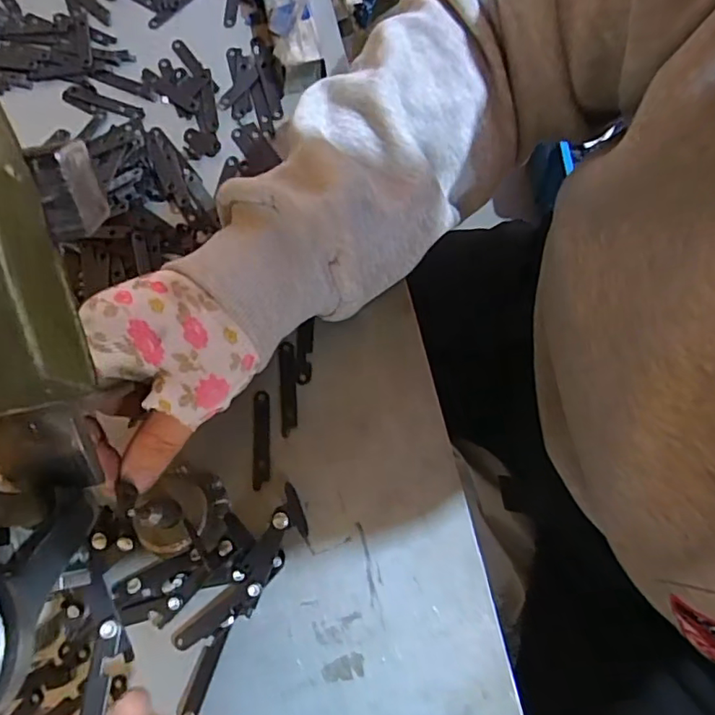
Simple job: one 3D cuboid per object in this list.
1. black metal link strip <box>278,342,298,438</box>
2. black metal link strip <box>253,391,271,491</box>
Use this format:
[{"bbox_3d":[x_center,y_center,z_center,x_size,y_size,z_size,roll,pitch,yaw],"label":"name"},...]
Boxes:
[{"bbox_3d":[-0.040,0.018,0.316,0.009,0.004,0.052,-3,74,-1],"label":"black metal link strip"},{"bbox_3d":[-0.053,0.045,0.309,0.009,0.004,0.053,-2,74,-1],"label":"black metal link strip"}]

